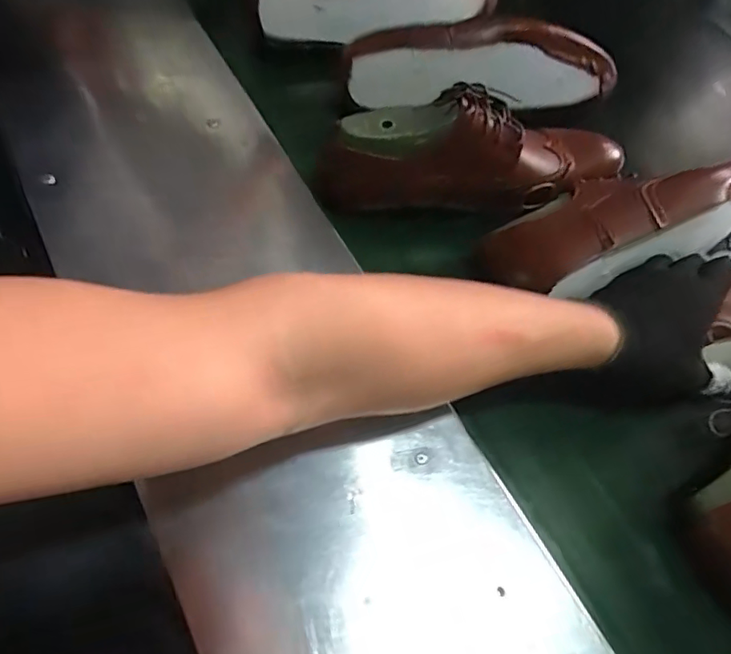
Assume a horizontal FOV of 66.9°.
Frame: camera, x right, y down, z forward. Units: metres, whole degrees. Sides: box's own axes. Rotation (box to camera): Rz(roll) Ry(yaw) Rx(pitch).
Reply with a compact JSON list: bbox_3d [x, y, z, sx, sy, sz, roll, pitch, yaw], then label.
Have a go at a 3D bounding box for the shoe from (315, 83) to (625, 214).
[{"bbox_3d":[0.101,-0.148,0.480,0.276,0.084,0.089,-10,64,-8],"label":"shoe"}]

